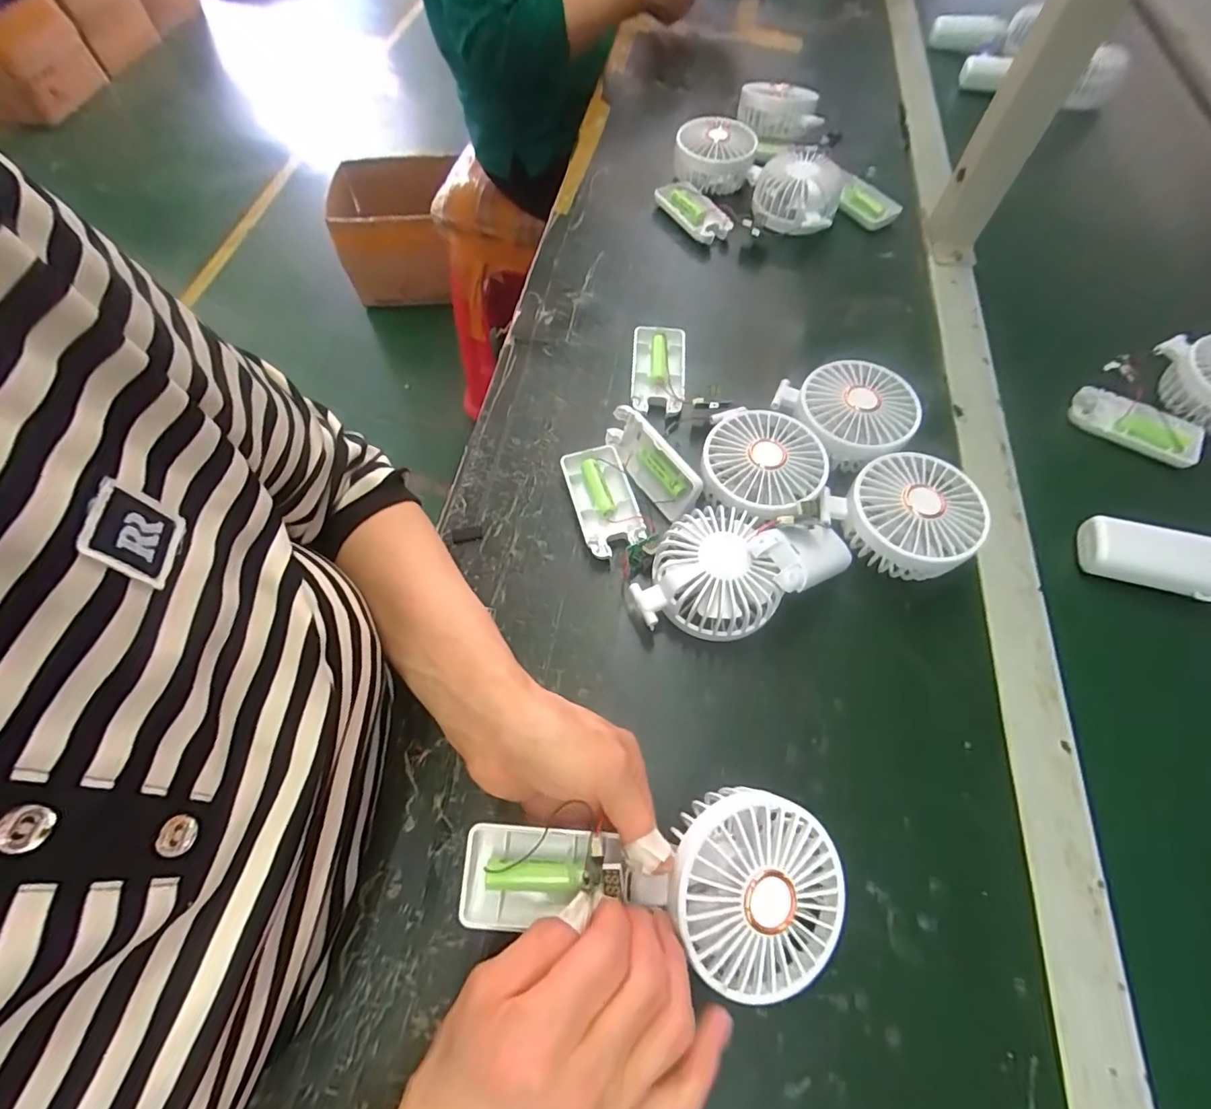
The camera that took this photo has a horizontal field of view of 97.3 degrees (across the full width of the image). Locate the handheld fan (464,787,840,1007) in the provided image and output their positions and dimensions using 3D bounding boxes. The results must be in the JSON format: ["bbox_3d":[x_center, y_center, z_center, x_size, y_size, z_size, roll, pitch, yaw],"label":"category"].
[{"bbox_3d":[0.023,0.154,0.251,0.179,0.038,0.081,4,63,3],"label":"handheld fan"}]

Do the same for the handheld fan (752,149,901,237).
[{"bbox_3d":[0.230,-0.371,0.550,0.153,0.042,0.083,-2,63,-1],"label":"handheld fan"}]

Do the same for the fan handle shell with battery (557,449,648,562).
[{"bbox_3d":[-0.001,-0.040,0.402,0.044,0.017,0.089,-16,64,-8],"label":"fan handle shell with battery"}]

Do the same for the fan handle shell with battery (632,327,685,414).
[{"bbox_3d":[0.046,-0.158,0.459,0.045,0.018,0.088,2,63,1],"label":"fan handle shell with battery"}]

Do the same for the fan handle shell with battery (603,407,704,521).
[{"bbox_3d":[0.034,-0.069,0.397,0.018,0.043,0.090,-19,62,-40],"label":"fan handle shell with battery"}]

